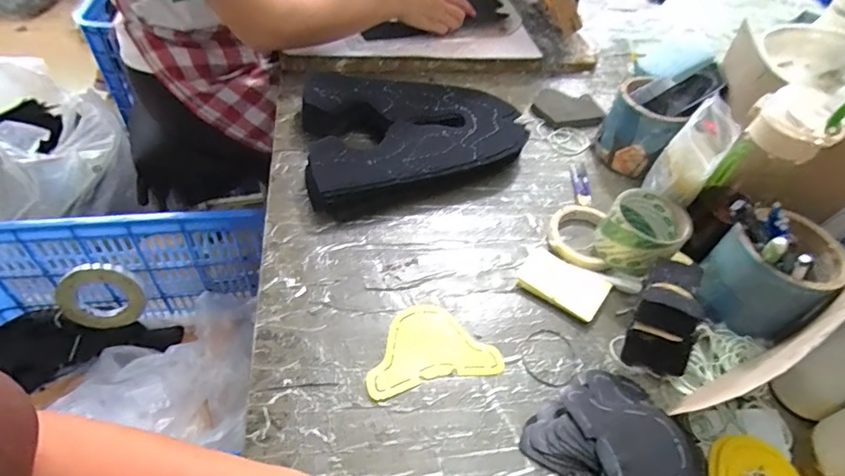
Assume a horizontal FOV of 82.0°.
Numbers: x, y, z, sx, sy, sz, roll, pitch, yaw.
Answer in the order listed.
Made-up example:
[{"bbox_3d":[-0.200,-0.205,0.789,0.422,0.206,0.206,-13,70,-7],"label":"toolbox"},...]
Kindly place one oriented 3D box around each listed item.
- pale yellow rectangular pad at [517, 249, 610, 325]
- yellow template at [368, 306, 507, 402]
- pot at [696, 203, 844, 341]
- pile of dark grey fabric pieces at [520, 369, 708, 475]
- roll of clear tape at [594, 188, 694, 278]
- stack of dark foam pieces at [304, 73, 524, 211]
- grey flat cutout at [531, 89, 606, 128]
[{"bbox_3d":[0.161,0.051,0.553,0.093,0.006,0.062,30,52,17],"label":"pale yellow rectangular pad"},{"bbox_3d":[0.006,0.110,0.502,0.135,0.004,0.090,-8,50,-17],"label":"yellow template"},{"bbox_3d":[0.371,0.031,0.519,0.118,0.117,0.102,-32,60,-29],"label":"pot"},{"bbox_3d":[0.186,0.193,0.433,0.130,0.026,0.155,-31,60,-29],"label":"pile of dark grey fabric pieces"},{"bbox_3d":[0.258,-0.003,0.574,0.095,0.065,0.086,-30,59,-29],"label":"roll of clear tape"},{"bbox_3d":[-0.025,-0.156,0.686,0.317,0.056,0.234,-16,53,-20],"label":"stack of dark foam pieces"},{"bbox_3d":[0.235,-0.207,0.783,0.108,0.017,0.078,17,49,7],"label":"grey flat cutout"}]

